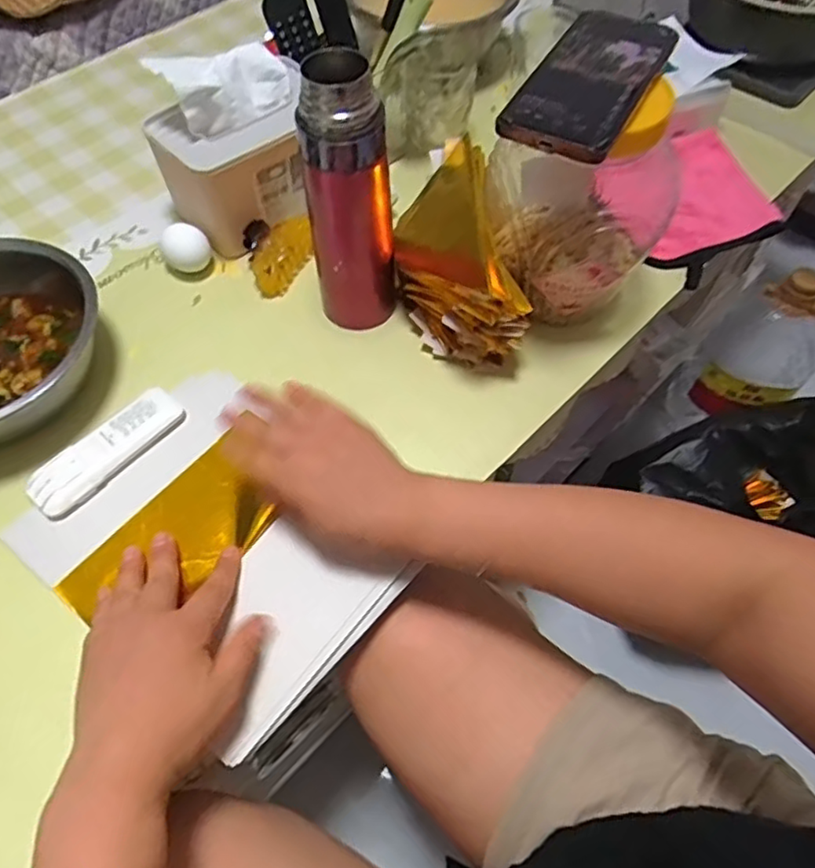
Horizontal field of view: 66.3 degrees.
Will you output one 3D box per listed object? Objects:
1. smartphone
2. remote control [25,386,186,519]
[{"bbox_3d":[0.128,-0.247,0.429,0.077,0.014,0.170,25,62,14],"label":"smartphone"},{"bbox_3d":[-0.238,0.010,0.492,0.045,0.011,0.125,34,64,19],"label":"remote control"}]

